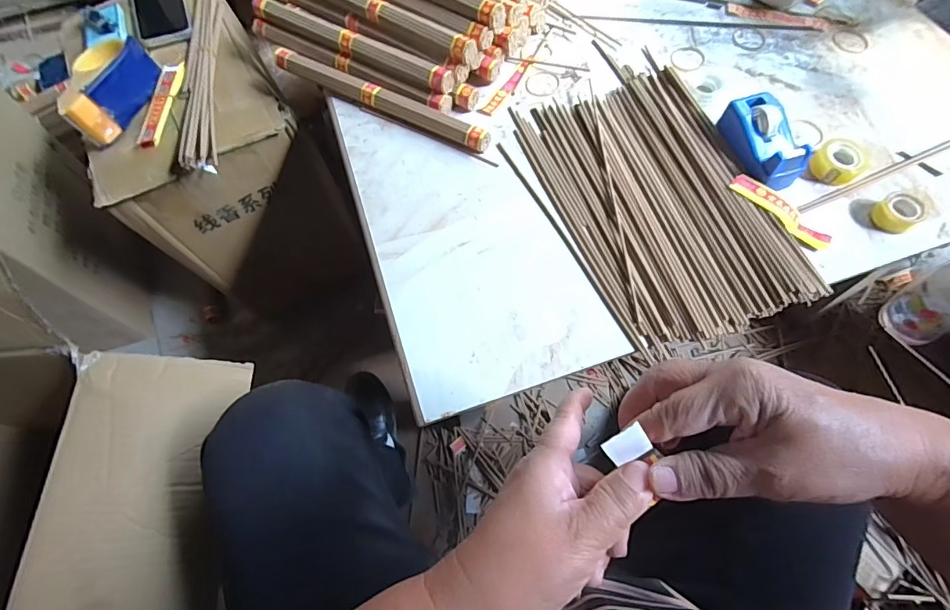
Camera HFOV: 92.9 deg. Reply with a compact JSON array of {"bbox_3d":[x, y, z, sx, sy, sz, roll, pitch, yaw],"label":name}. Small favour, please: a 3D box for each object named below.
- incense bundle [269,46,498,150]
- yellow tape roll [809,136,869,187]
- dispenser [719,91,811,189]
[{"bbox_3d":[-0.120,-0.260,0.566,0.310,0.026,0.029,27,69,13],"label":"incense bundle"},{"bbox_3d":[0.401,-0.158,0.499,0.051,0.025,0.049,-1,66,2],"label":"yellow tape roll"},{"bbox_3d":[0.313,-0.178,0.487,0.058,0.041,0.100,-12,66,-4],"label":"dispenser"}]

